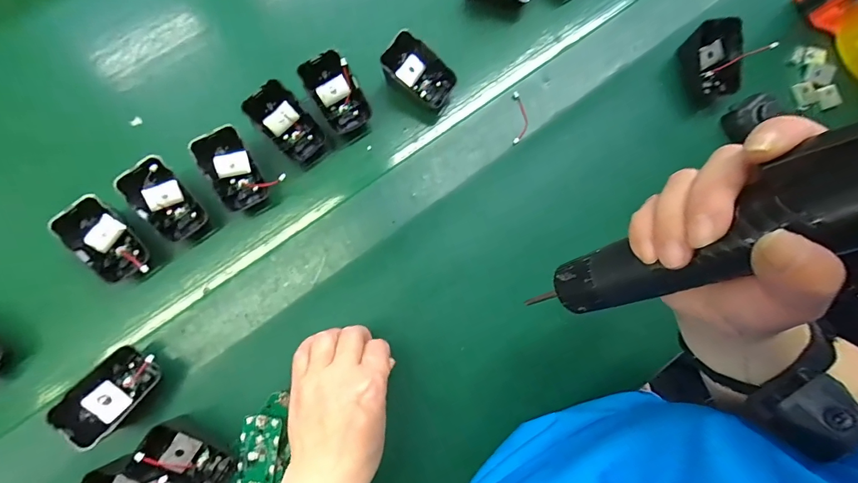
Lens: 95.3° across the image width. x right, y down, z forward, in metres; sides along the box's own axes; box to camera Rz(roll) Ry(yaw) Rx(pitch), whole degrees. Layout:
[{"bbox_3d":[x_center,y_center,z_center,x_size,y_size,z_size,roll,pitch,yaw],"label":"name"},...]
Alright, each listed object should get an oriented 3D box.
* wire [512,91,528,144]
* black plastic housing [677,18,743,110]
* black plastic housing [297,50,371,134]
[{"bbox_3d":[0.089,-0.121,0.379,0.015,0.005,0.052,1,81,0],"label":"wire"},{"bbox_3d":[0.276,-0.172,0.379,0.047,0.043,0.064,-8,81,-1],"label":"black plastic housing"},{"bbox_3d":[-0.088,-0.135,0.366,0.040,0.020,0.068,-30,108,-10],"label":"black plastic housing"}]

